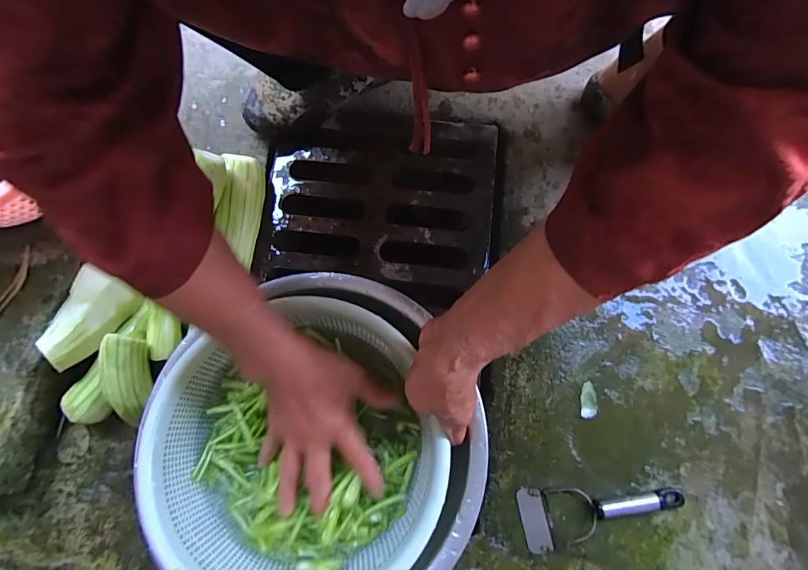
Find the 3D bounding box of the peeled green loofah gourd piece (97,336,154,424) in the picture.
[{"bbox_3d":[-0.287,0.097,0.422,0.033,0.030,0.095,-2,99,0],"label":"peeled green loofah gourd piece"}]

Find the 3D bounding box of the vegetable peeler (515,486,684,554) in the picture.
[{"bbox_3d":[0.208,0.245,0.427,0.170,0.019,0.059,-2,75,0],"label":"vegetable peeler"}]

